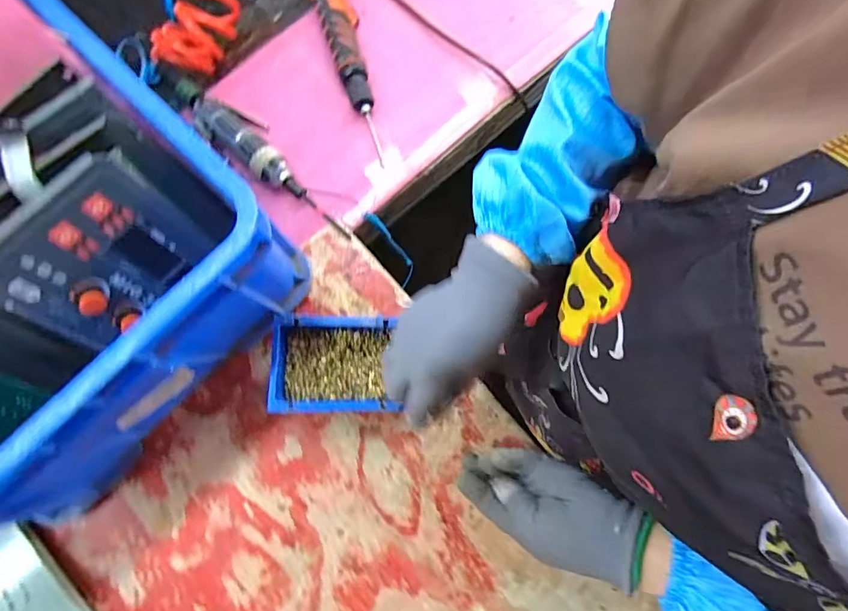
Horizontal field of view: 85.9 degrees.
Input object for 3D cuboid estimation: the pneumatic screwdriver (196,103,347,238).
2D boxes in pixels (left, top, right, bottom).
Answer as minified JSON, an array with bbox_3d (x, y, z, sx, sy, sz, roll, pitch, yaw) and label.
[{"bbox_3d":[-0.185,-0.180,0.576,0.245,0.042,0.059,38,81,5],"label":"pneumatic screwdriver"}]

